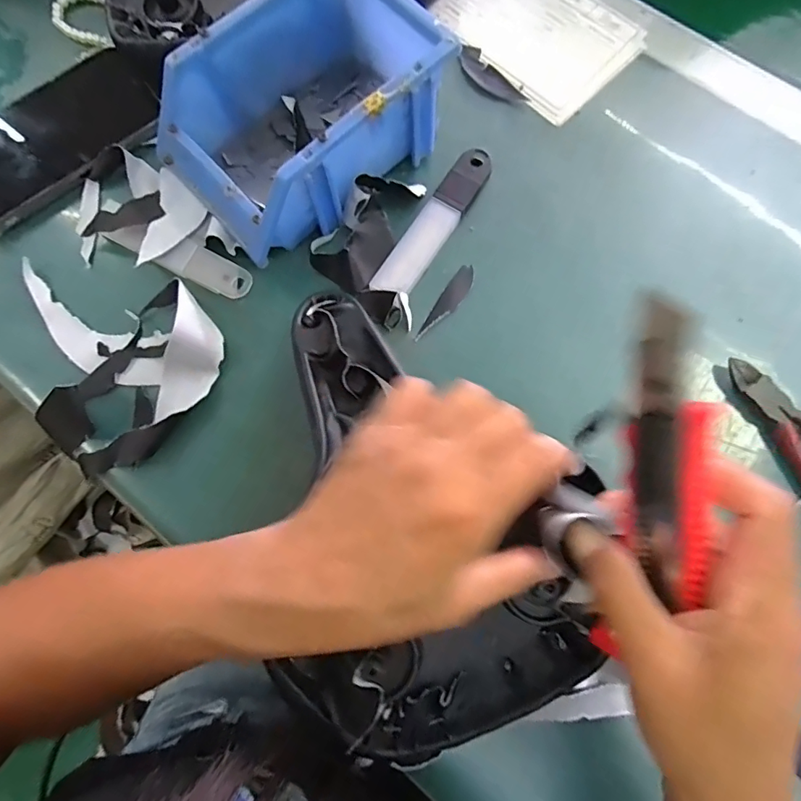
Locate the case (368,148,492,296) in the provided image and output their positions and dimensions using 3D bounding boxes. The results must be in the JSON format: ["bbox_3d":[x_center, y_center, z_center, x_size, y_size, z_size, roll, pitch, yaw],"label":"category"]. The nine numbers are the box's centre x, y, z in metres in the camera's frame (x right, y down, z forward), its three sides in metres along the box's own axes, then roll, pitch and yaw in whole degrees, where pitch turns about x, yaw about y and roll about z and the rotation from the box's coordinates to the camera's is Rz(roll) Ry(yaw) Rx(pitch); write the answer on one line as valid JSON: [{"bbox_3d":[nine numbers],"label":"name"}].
[{"bbox_3d":[0.024,-0.124,0.347,0.026,0.010,0.125,32,80,8],"label":"case"}]

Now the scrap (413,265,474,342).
[{"bbox_3d":[0.032,-0.066,0.339,0.015,0.004,0.063,33,80,9],"label":"scrap"}]

